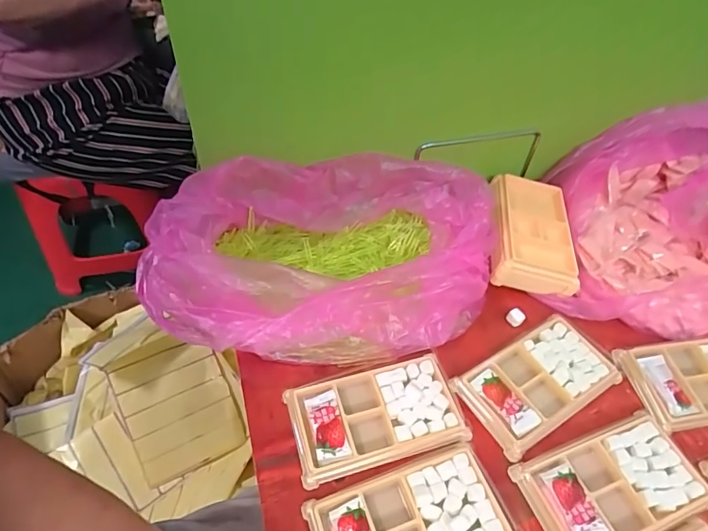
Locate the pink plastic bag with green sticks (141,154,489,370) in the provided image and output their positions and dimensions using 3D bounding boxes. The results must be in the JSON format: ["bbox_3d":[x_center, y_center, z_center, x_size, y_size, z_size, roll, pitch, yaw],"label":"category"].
[{"bbox_3d":[-0.034,-0.016,0.445,0.333,0.086,0.189,6,50,1],"label":"pink plastic bag with green sticks"}]

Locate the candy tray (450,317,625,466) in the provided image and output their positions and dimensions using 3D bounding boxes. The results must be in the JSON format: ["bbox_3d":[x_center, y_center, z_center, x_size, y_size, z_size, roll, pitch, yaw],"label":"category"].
[{"bbox_3d":[0.163,0.100,0.422,0.137,0.016,0.075,-24,56,-22],"label":"candy tray"}]

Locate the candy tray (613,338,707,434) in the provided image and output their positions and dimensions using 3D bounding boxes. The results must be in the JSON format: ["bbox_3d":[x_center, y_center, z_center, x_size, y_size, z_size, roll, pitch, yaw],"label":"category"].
[{"bbox_3d":[0.319,0.104,0.432,0.141,0.016,0.076,-5,51,-8],"label":"candy tray"}]

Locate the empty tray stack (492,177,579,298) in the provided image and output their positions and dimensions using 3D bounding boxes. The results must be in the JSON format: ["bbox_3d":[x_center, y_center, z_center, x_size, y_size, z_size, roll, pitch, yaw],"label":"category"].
[{"bbox_3d":[0.188,-0.038,0.510,0.083,0.041,0.141,8,50,2],"label":"empty tray stack"}]

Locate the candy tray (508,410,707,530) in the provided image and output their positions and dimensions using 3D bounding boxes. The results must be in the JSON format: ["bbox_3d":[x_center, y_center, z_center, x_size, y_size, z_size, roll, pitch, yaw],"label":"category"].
[{"bbox_3d":[0.200,0.170,0.365,0.135,0.017,0.080,-15,53,-16],"label":"candy tray"}]

